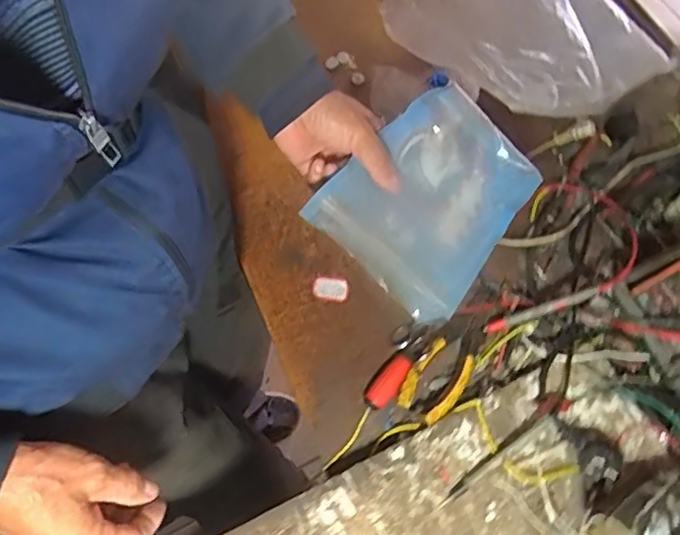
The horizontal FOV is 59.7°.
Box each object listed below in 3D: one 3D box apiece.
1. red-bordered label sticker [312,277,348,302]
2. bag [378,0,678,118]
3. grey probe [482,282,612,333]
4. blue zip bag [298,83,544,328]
[{"bbox_3d":[-0.010,0.023,0.644,0.038,0.006,0.026,9,65,4],"label":"red-bordered label sticker"},{"bbox_3d":[0.206,-0.290,0.688,0.311,0.093,0.169,37,70,15],"label":"bag"},{"bbox_3d":[0.205,0.042,0.595,0.128,0.012,0.013,-25,54,32],"label":"grey probe"},{"bbox_3d":[0.084,-0.064,0.547,0.155,0.023,0.197,42,70,-4],"label":"blue zip bag"}]

